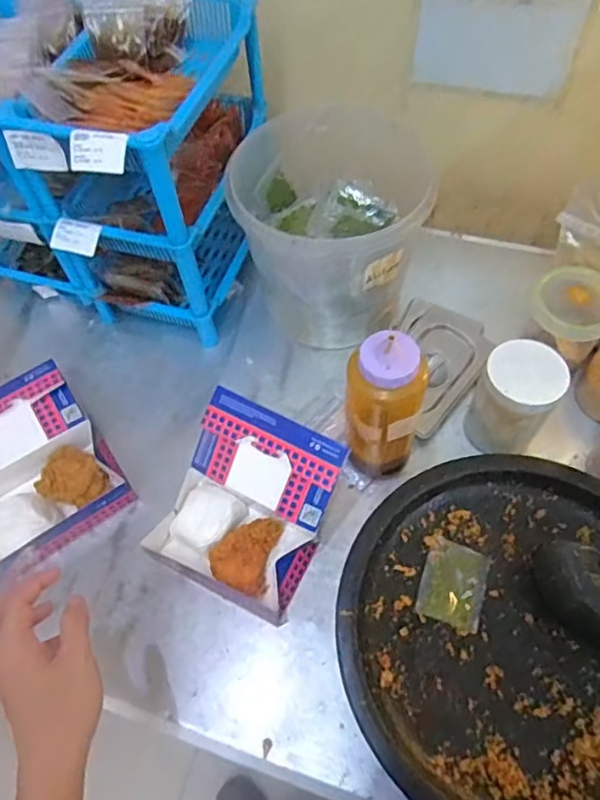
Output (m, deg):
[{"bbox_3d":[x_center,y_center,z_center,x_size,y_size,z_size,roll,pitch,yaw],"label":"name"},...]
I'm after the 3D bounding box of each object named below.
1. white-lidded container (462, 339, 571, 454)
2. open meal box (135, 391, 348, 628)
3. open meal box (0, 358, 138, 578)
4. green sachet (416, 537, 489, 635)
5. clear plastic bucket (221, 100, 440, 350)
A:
[{"bbox_3d":[0.260,0.001,0.708,0.088,0.135,0.085,-1,59,2],"label":"white-lidded container"},{"bbox_3d":[-0.061,0.121,0.665,0.172,0.125,0.190,22,63,16],"label":"open meal box"},{"bbox_3d":[-0.341,0.081,0.734,0.174,0.081,0.220,-32,62,-15],"label":"open meal box"},{"bbox_3d":[0.166,0.201,0.626,0.064,0.009,0.089,13,61,11],"label":"green sachet"},{"bbox_3d":[0.037,-0.227,0.803,0.227,0.242,0.238,-1,59,2],"label":"clear plastic bucket"}]

